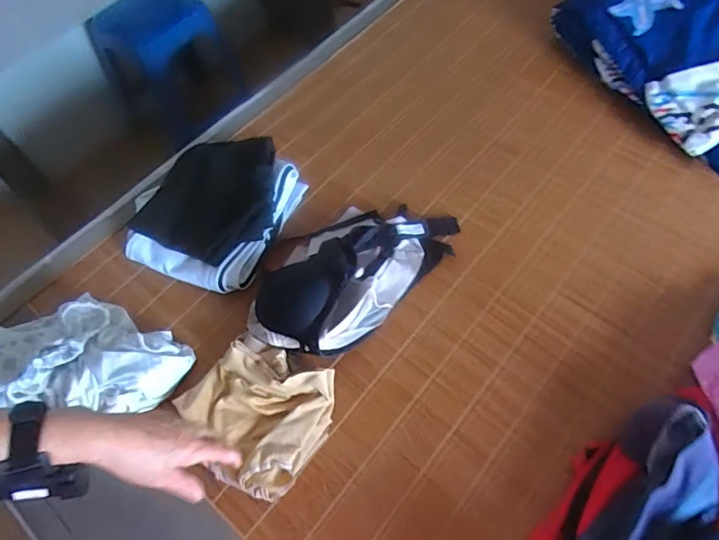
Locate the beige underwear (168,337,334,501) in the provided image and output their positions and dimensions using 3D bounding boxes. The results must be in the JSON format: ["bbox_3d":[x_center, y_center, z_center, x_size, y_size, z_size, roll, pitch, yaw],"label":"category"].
[{"bbox_3d":[-0.143,0.190,0.676,0.193,0.047,0.173,20,63,15],"label":"beige underwear"}]

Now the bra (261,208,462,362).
[{"bbox_3d":[-0.007,-0.020,0.772,0.193,0.066,0.338,39,69,23],"label":"bra"}]

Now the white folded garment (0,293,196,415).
[{"bbox_3d":[-0.396,0.115,0.714,0.313,0.081,0.164,2,59,5],"label":"white folded garment"}]

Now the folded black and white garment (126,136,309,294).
[{"bbox_3d":[-0.255,-0.111,0.842,0.260,0.088,0.249,21,63,15],"label":"folded black and white garment"}]

